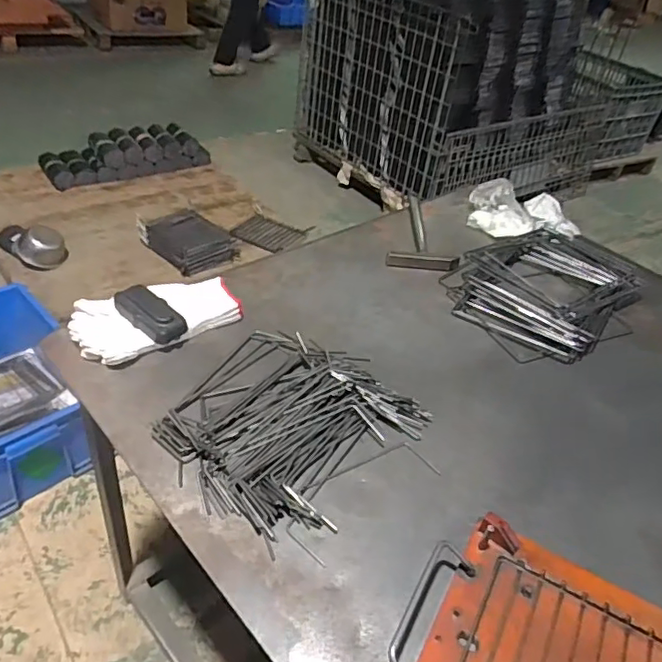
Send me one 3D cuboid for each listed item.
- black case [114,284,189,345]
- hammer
[{"bbox_3d":[-0.239,-0.025,0.767,0.105,0.022,0.051,36,49,18],"label":"black case"},{"bbox_3d":[0.174,-0.183,1.067,0.118,0.023,0.237,9,40,6],"label":"hammer"}]

